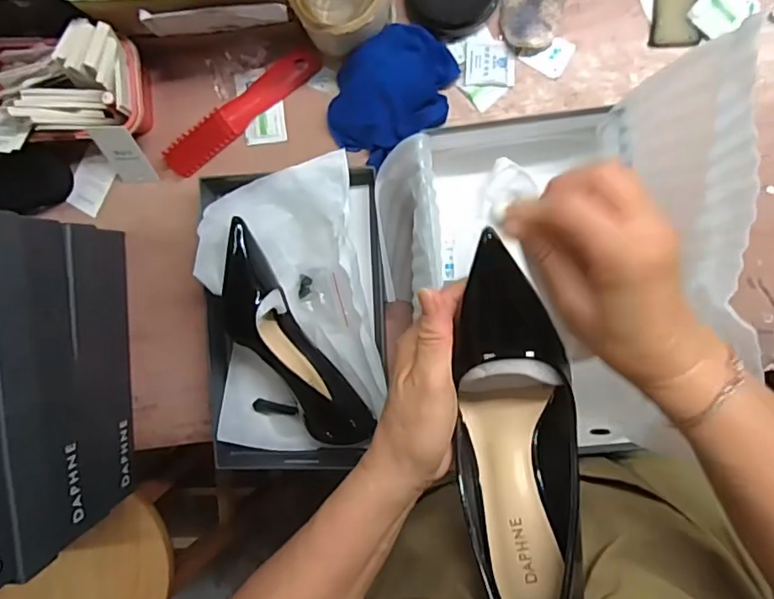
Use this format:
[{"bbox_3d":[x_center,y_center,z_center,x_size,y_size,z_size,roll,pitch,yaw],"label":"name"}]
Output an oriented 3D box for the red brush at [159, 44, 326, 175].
[{"bbox_3d":[-0.154,-0.201,0.589,0.193,0.020,0.035,-37,90,7],"label":"red brush"}]

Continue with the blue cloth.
[{"bbox_3d":[0.003,-0.208,0.551,0.140,0.054,0.103,-37,90,7],"label":"blue cloth"}]

